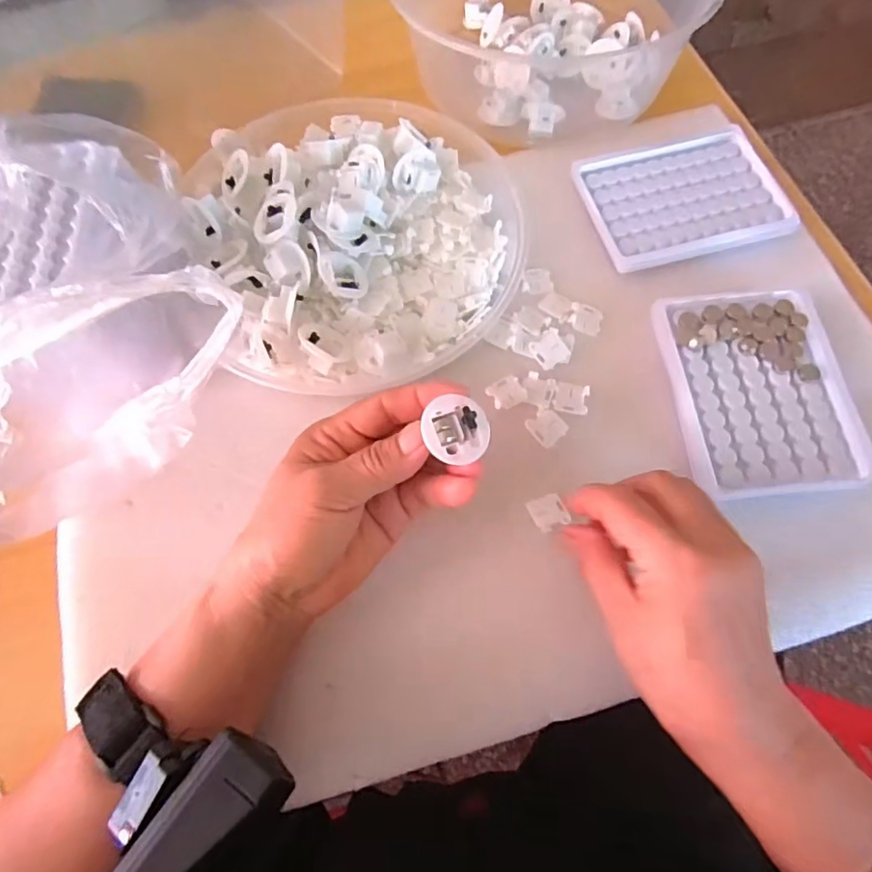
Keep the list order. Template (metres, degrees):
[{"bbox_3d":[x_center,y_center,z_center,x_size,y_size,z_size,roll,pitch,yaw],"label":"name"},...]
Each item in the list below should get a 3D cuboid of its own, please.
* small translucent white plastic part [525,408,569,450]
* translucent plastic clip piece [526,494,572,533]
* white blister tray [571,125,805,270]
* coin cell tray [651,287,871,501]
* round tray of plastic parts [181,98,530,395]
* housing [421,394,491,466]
[{"bbox_3d":[0.067,-0.006,0.333,0.021,0.004,0.021,-40,73,-14],"label":"small translucent white plastic part"},{"bbox_3d":[0.064,0.043,0.314,0.019,0.004,0.019,-19,69,-6],"label":"translucent plastic clip piece"},{"bbox_3d":[0.171,-0.172,0.390,0.133,0.008,0.108,-13,69,-4],"label":"white blister tray"},{"bbox_3d":[0.191,-0.029,0.327,0.097,0.008,0.128,-5,69,-1],"label":"coin cell tray"},{"bbox_3d":[-0.052,-0.140,0.362,0.206,0.045,0.229,-20,70,-7],"label":"round tray of plastic parts"},{"bbox_3d":[0.011,-0.001,0.256,0.028,0.012,0.028,-23,79,-10],"label":"housing"}]

